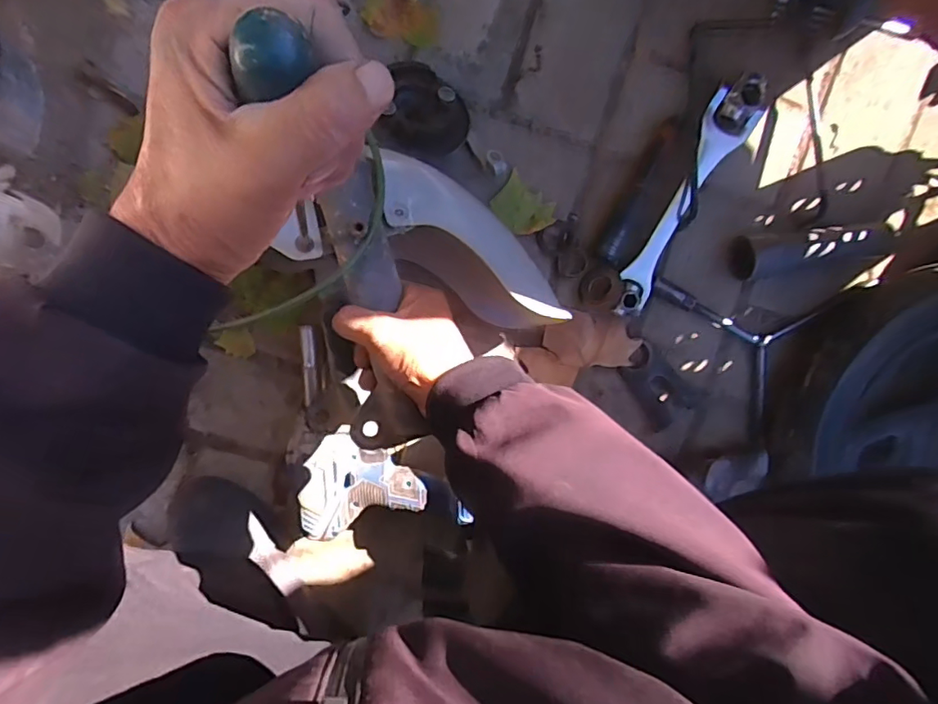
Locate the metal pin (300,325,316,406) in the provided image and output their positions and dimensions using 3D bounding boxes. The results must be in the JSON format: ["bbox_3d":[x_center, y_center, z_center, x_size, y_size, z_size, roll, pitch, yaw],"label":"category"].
[{"bbox_3d":[-0.150,0.012,0.506,0.012,0.014,0.074,-3,99,-3],"label":"metal pin"}]

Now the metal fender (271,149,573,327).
[{"bbox_3d":[-0.019,-0.080,0.427,0.221,0.059,0.114,13,97,-29],"label":"metal fender"}]

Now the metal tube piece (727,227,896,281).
[{"bbox_3d":[0.341,-0.098,0.527,0.168,0.042,0.042,-5,99,-3],"label":"metal tube piece"}]

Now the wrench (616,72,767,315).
[{"bbox_3d":[0.205,-0.144,0.515,0.049,0.039,0.241,26,96,-7],"label":"wrench"}]

